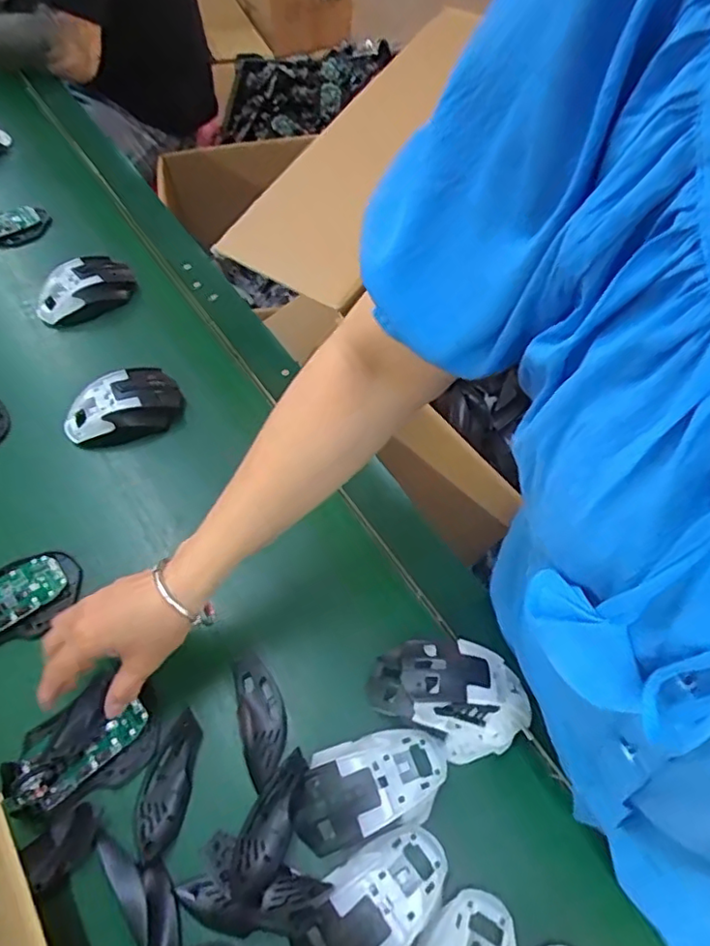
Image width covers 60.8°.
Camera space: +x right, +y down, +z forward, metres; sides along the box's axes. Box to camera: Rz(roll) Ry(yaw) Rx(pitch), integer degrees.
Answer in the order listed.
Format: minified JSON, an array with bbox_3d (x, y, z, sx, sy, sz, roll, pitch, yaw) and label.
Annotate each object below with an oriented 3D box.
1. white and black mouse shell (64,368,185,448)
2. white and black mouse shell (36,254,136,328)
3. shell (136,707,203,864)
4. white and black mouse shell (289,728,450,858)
[{"bbox_3d":[-0.243,-0.070,0.632,0.117,0.040,0.067,-25,61,-17],"label":"white and black mouse shell"},{"bbox_3d":[-0.327,-0.221,0.731,0.119,0.037,0.076,-36,65,-23],"label":"white and black mouse shell"},{"bbox_3d":[-0.138,0.227,0.446,0.035,0.011,0.095,3,56,0],"label":"shell"},{"bbox_3d":[0.013,0.228,0.443,0.118,0.028,0.063,-13,58,-10],"label":"white and black mouse shell"}]

